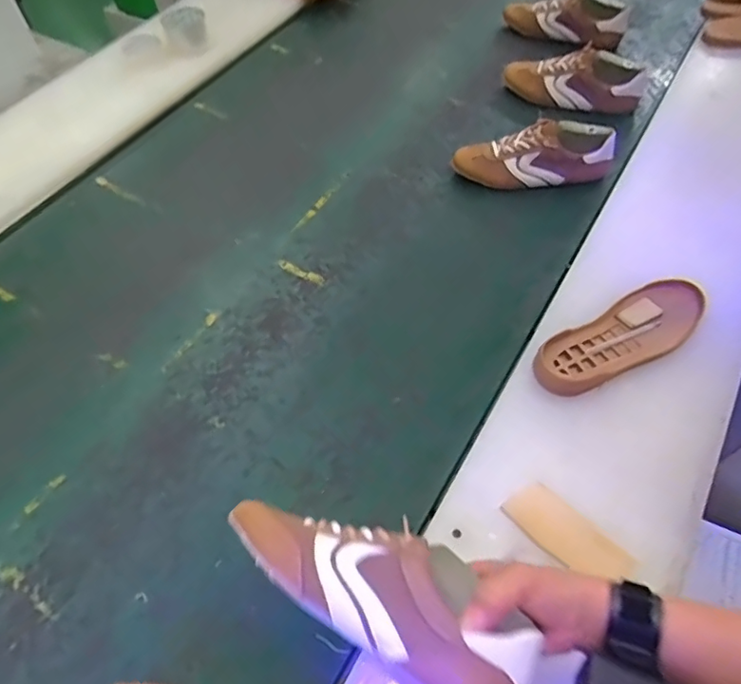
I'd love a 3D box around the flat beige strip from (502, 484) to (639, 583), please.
[{"bbox_3d":[0.206,0.201,0.580,0.127,0.011,0.050,39,85,23],"label":"flat beige strip"}]

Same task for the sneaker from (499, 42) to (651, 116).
[{"bbox_3d":[0.403,-0.519,1.106,0.271,0.104,0.093,22,57,30],"label":"sneaker"}]

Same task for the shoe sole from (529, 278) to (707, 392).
[{"bbox_3d":[0.322,-0.009,0.709,0.256,0.027,0.086,-29,57,-13],"label":"shoe sole"}]

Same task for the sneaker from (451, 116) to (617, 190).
[{"bbox_3d":[0.282,-0.324,0.967,0.272,0.094,0.084,-2,55,13],"label":"sneaker"}]

